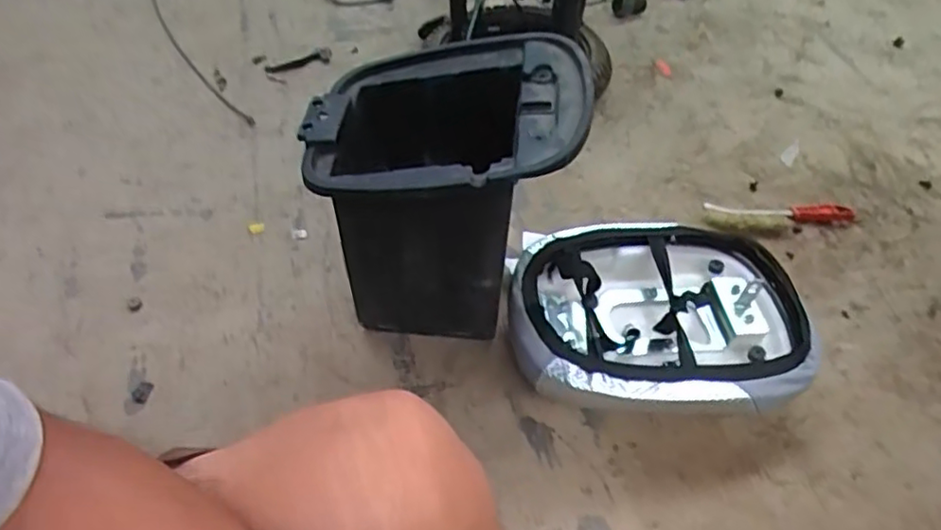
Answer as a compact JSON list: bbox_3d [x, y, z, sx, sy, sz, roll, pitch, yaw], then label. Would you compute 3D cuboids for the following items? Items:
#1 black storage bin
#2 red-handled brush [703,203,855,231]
[{"bbox_3d":[-0.027,-0.068,0.804,0.282,0.360,0.230,-1,50,0],"label":"black storage bin"},{"bbox_3d":[0.486,-0.075,1.034,0.233,0.020,0.057,0,50,1],"label":"red-handled brush"}]

